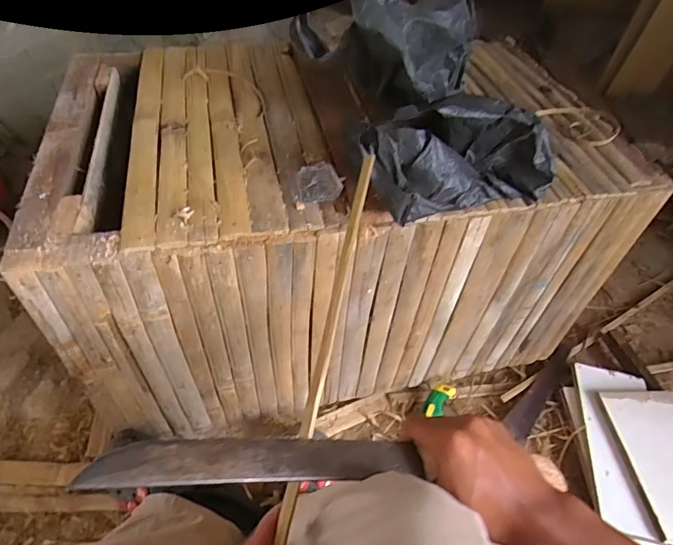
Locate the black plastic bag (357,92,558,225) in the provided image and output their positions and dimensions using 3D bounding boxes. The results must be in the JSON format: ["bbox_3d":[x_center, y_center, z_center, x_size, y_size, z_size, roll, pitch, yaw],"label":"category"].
[{"bbox_3d":[0.128,-0.118,0.494,0.207,0.114,0.074,-12,50,-17],"label":"black plastic bag"}]

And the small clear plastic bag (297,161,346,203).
[{"bbox_3d":[-0.018,-0.102,0.534,0.050,0.018,0.050,-3,47,-12],"label":"small clear plastic bag"}]

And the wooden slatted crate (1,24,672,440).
[{"bbox_3d":[-0.017,-0.090,0.782,0.760,0.404,0.456,-7,48,-15],"label":"wooden slatted crate"}]

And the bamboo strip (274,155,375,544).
[{"bbox_3d":[-0.004,0.043,0.368,0.010,0.011,0.325,12,69,4],"label":"bamboo strip"}]

